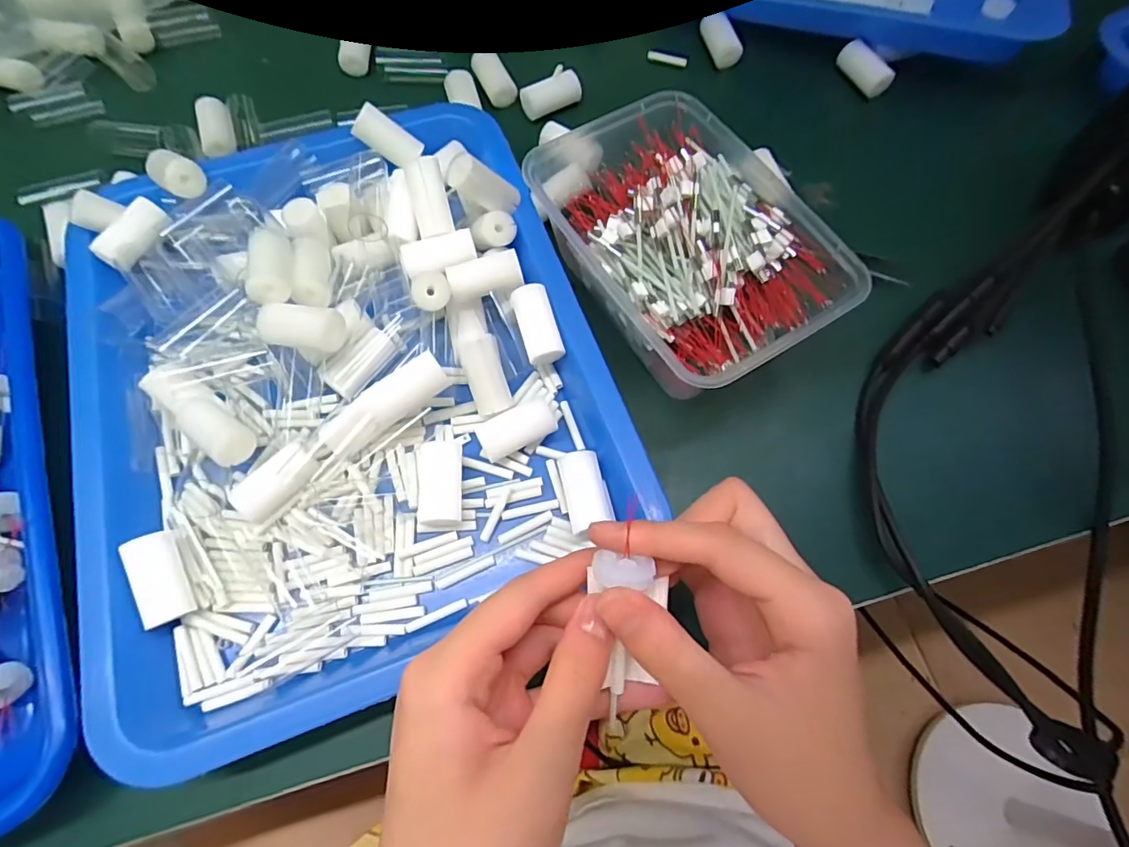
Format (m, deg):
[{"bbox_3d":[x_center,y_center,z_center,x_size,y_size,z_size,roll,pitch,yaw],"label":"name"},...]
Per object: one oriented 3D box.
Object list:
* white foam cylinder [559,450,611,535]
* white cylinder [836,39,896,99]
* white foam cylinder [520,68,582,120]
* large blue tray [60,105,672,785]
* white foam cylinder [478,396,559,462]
[{"bbox_3d":[0.010,0.036,0.270,0.020,0.019,0.040,-10,70,-4],"label":"white foam cylinder"},{"bbox_3d":[0.225,-0.264,0.394,0.019,0.019,0.044,-30,73,-11],"label":"white cylinder"},{"bbox_3d":[-0.008,-0.237,0.380,0.042,0.017,0.020,-25,72,-9],"label":"white foam cylinder"},{"bbox_3d":[-0.119,-0.032,0.283,0.262,0.050,0.328,-20,71,-7],"label":"large blue tray"},{"bbox_3d":[-0.025,0.004,0.282,0.040,0.018,0.020,-26,72,-9],"label":"white foam cylinder"}]

